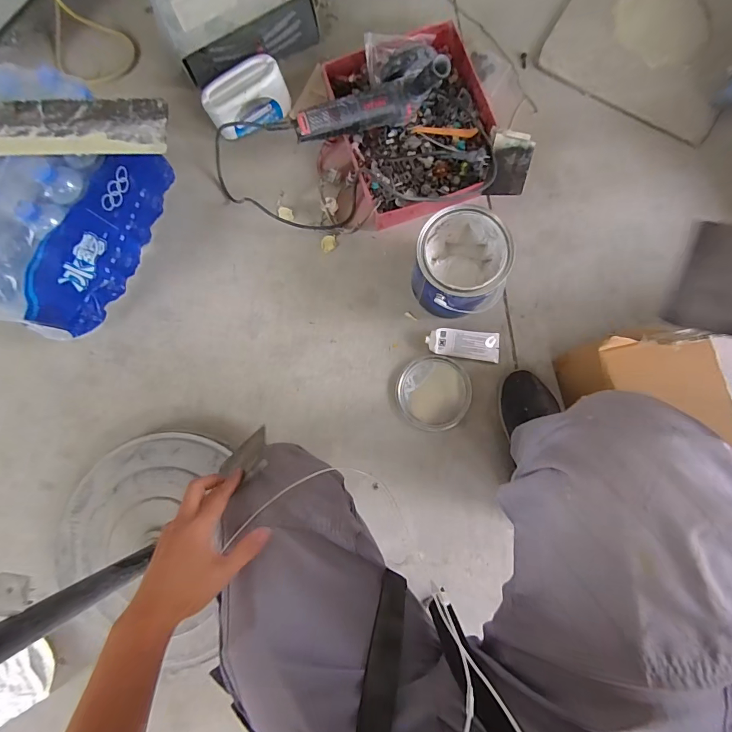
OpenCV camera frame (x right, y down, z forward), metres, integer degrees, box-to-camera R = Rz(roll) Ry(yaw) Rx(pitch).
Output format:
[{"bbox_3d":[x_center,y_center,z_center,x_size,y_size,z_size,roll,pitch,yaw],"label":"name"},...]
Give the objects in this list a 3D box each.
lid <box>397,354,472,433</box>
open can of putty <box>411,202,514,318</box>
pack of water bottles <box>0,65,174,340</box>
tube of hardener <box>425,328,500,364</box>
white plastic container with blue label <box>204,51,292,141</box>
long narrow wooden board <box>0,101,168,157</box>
[{"bbox_3d":[0.127,0.051,0.738,0.135,0.015,0.135,0,84,2],"label":"lid"},{"bbox_3d":[0.160,-0.172,0.685,0.145,0.156,0.150,0,88,2],"label":"open can of putty"},{"bbox_3d":[-0.561,-0.266,0.695,0.245,0.240,0.402,17,89,2],"label":"pack of water bottles"},{"bbox_3d":[0.184,-0.043,0.738,0.136,0.025,0.055,8,84,3],"label":"tube of hardener"},{"bbox_3d":[-0.237,-0.531,0.786,0.163,0.076,0.097,-30,88,1],"label":"white plastic container with blue label"},{"bbox_3d":[-0.522,-0.355,0.591,0.456,0.023,0.084,-1,88,2],"label":"long narrow wooden board"}]

